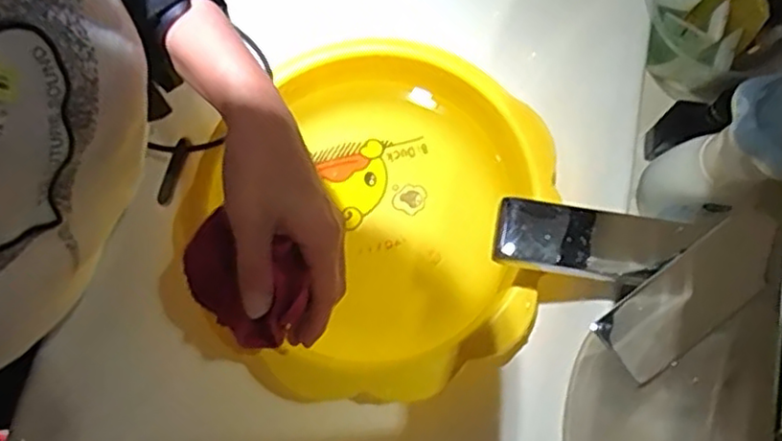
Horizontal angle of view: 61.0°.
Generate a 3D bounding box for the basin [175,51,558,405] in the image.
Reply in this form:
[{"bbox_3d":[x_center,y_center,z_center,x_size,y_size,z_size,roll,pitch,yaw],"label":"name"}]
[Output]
[{"bbox_3d":[-0.019,0.002,0.554,0.267,0.093,0.278,0,75,0],"label":"basin"}]

